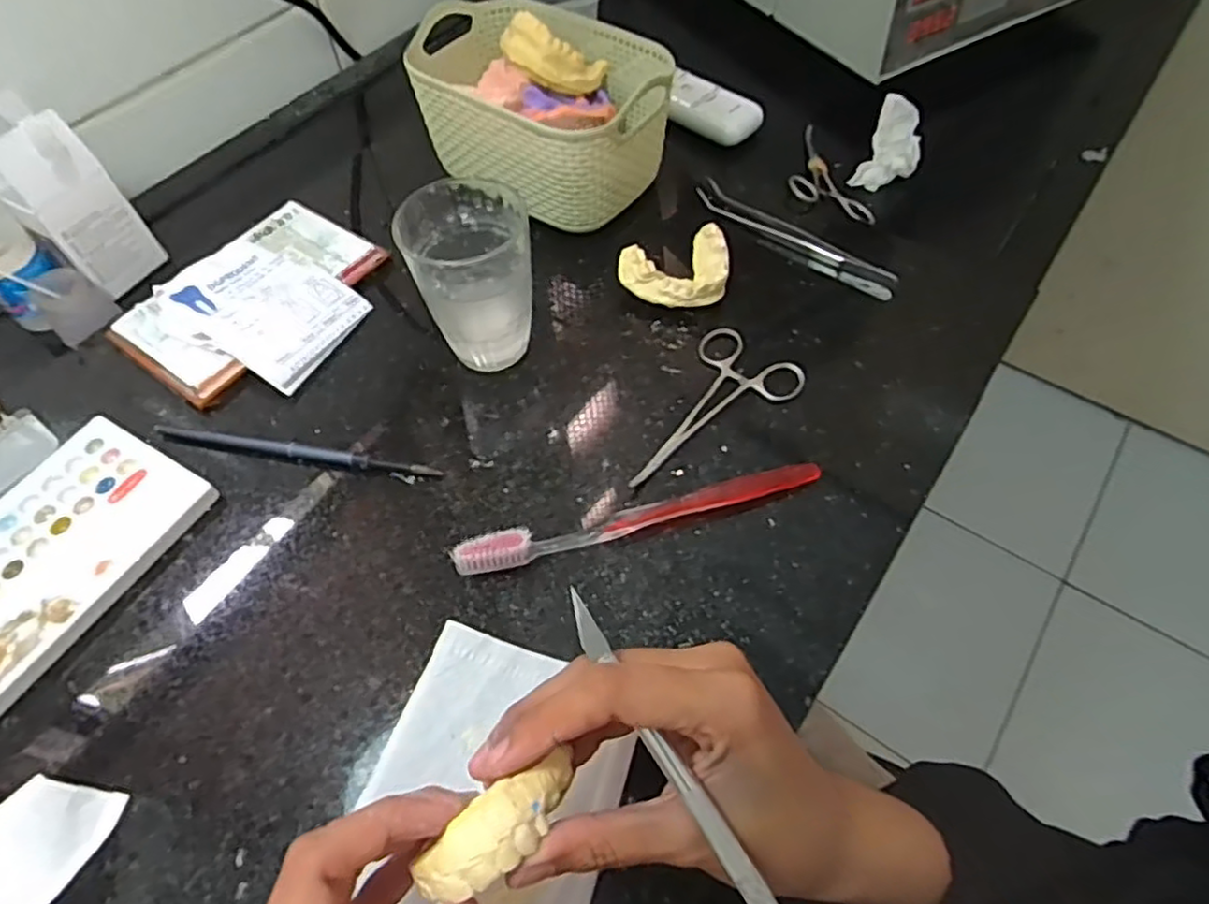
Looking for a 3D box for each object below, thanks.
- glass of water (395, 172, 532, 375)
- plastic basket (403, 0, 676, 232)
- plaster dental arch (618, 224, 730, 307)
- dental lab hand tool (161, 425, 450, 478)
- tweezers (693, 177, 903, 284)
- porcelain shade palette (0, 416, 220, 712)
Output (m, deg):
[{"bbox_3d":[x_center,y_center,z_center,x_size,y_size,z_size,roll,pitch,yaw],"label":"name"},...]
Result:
[{"bbox_3d":[-0.071,-0.096,0.391,0.069,0.090,0.062,-18,60,-10],"label":"glass of water"},{"bbox_3d":[-0.050,-0.232,0.478,0.179,0.085,0.102,34,65,20],"label":"plastic basket"},{"bbox_3d":[0.048,-0.111,0.432,0.070,0.028,0.048,-22,60,-12],"label":"plaster dental arch"},{"bbox_3d":[-0.170,0.000,0.380,0.161,0.006,0.010,9,59,7],"label":"dental lab hand tool"},{"bbox_3d":[0.126,-0.146,0.463,0.146,0.012,0.018,33,65,20],"label":"tweezers"},{"bbox_3d":[-0.285,0.056,0.345,0.096,0.010,0.152,27,63,17],"label":"porcelain shade palette"}]

